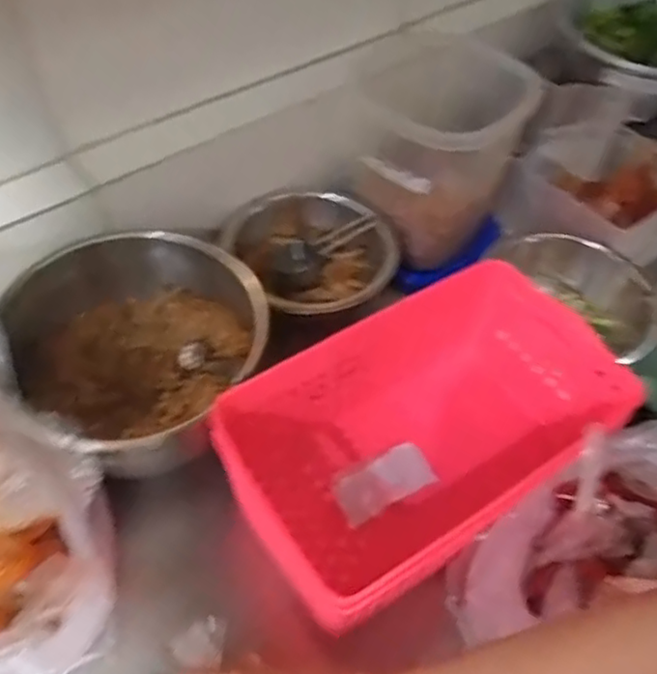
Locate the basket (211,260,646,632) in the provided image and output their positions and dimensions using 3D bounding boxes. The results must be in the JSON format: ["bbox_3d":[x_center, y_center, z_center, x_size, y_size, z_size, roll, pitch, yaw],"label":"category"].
[{"bbox_3d":[0.077,0.067,0.519,0.264,0.122,0.143,-21,57,-19],"label":"basket"}]

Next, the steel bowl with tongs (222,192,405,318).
[{"bbox_3d":[-0.011,-0.091,0.680,0.152,0.055,0.176,-23,57,-20],"label":"steel bowl with tongs"}]

